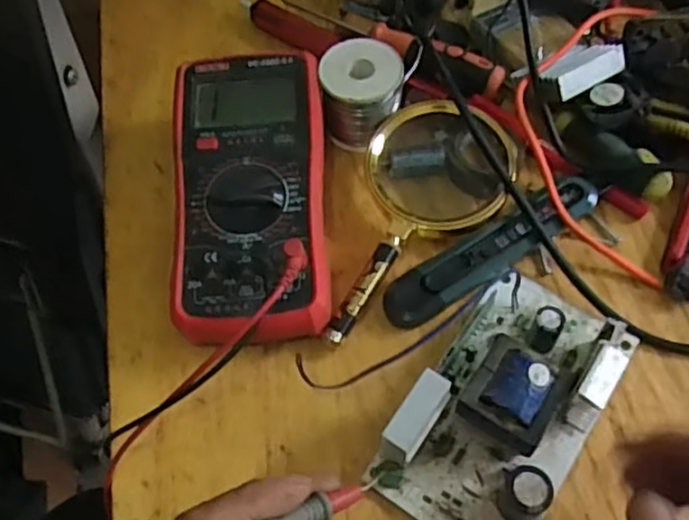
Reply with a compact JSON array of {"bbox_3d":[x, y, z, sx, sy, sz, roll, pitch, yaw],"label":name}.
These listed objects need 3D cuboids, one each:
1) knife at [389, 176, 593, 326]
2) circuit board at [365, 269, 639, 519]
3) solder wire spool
[{"bbox_3d":[0.088,-0.006,0.412,0.143,0.018,0.028,-29,62,-12],"label":"knife"},{"bbox_3d":[0.086,0.068,0.353,0.082,0.042,0.149,30,66,19],"label":"circuit board"},{"bbox_3d":[0.011,-0.108,0.452,0.050,0.051,0.046,-5,60,1],"label":"solder wire spool"}]

